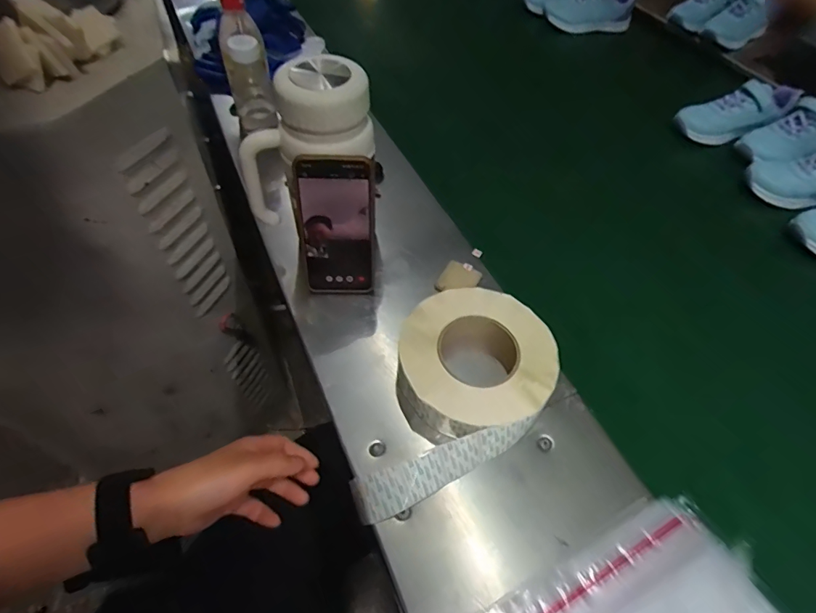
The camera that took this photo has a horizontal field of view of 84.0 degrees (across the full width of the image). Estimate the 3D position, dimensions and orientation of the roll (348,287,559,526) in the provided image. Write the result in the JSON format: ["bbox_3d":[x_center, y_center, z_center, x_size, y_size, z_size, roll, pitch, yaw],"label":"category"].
[{"bbox_3d":[0.049,0.089,0.435,0.147,0.049,0.245,21,55,12],"label":"roll"}]

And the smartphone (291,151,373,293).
[{"bbox_3d":[-0.075,-0.079,0.481,0.079,0.162,0.010,-3,43,-7],"label":"smartphone"}]

